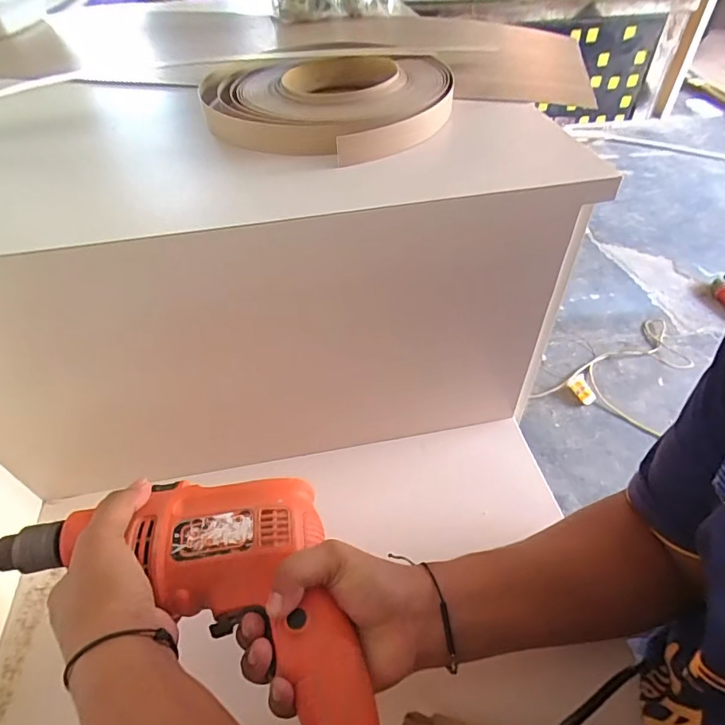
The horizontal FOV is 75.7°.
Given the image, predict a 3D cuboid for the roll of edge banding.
[{"bbox_3d":[-0.028,-0.241,0.422,0.213,0.034,0.214,-1,47,1],"label":"roll of edge banding"}]

